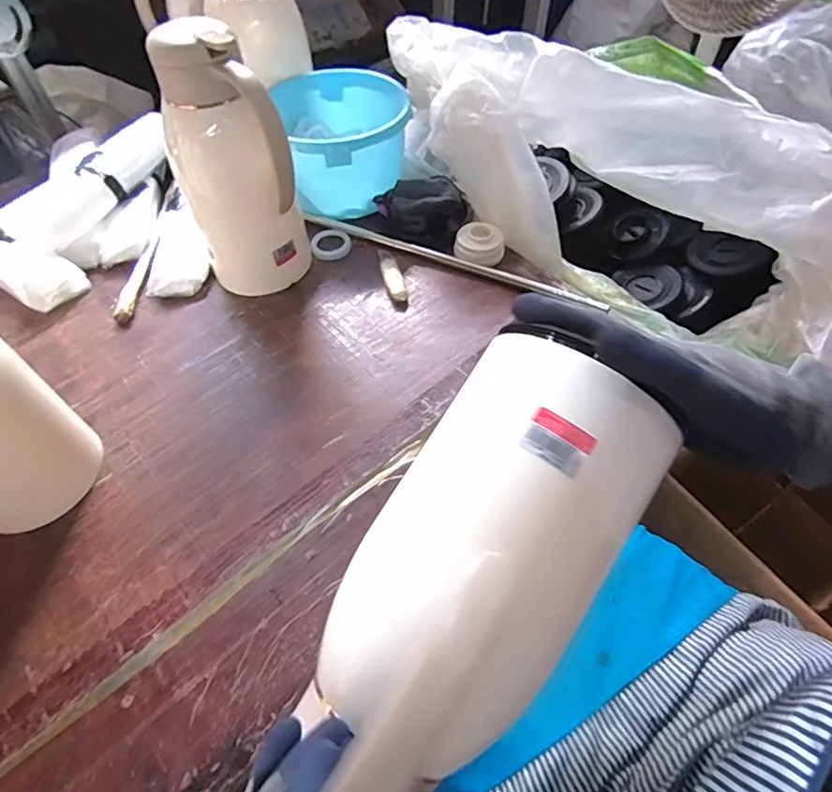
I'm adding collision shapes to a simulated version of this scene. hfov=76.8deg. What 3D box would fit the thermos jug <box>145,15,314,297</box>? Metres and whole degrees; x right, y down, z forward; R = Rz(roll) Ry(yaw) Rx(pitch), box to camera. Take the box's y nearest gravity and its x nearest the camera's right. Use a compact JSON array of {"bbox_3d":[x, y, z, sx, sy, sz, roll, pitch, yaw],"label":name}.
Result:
[{"bbox_3d":[-0.201,-0.249,0.592,0.123,0.268,0.132,-22,56,-14],"label":"thermos jug"}]

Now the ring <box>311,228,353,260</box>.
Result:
[{"bbox_3d":[-0.119,-0.215,0.739,0.055,0.013,0.056,-10,54,-5],"label":"ring"}]

